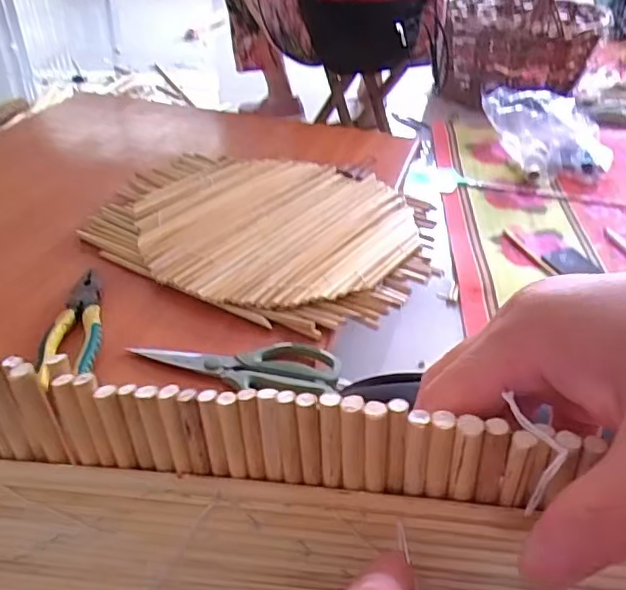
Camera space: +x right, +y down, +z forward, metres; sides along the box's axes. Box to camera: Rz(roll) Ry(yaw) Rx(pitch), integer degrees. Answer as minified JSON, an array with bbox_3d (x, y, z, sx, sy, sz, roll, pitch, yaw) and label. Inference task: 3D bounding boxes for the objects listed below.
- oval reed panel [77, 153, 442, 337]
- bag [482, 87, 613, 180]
[{"bbox_3d":[-0.057,-0.090,0.734,0.401,0.034,0.317,17,40,20],"label":"oval reed panel"},{"bbox_3d":[0.532,-0.365,1.332,0.299,0.174,0.112,18,40,21],"label":"bag"}]

